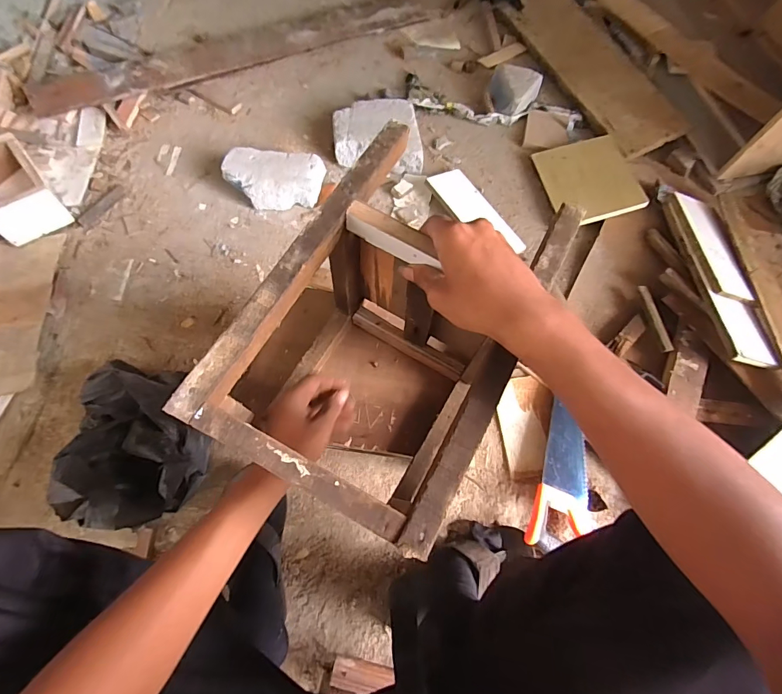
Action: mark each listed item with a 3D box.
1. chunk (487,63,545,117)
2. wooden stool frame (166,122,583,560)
[{"bbox_3d":[0.316,-0.664,1.037,0.129,0.069,0.131,16,68,3],"label":"chunk"},{"bbox_3d":[0.000,0.007,0.441,0.214,0.246,0.314,27,70,9],"label":"wooden stool frame"}]

